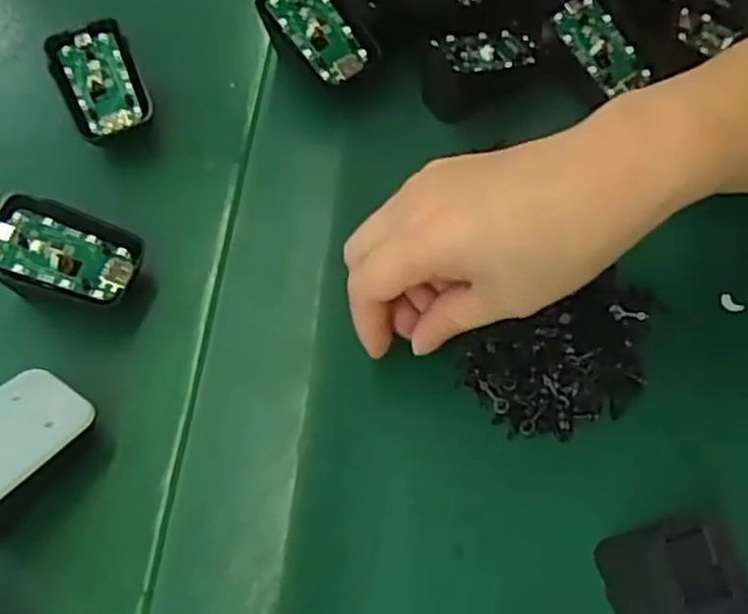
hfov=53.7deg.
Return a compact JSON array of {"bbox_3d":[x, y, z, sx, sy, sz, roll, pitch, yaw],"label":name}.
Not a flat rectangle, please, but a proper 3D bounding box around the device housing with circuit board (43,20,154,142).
[{"bbox_3d":[-0.151,-0.126,0.407,0.043,0.009,0.066,-26,81,-10],"label":"device housing with circuit board"}]

